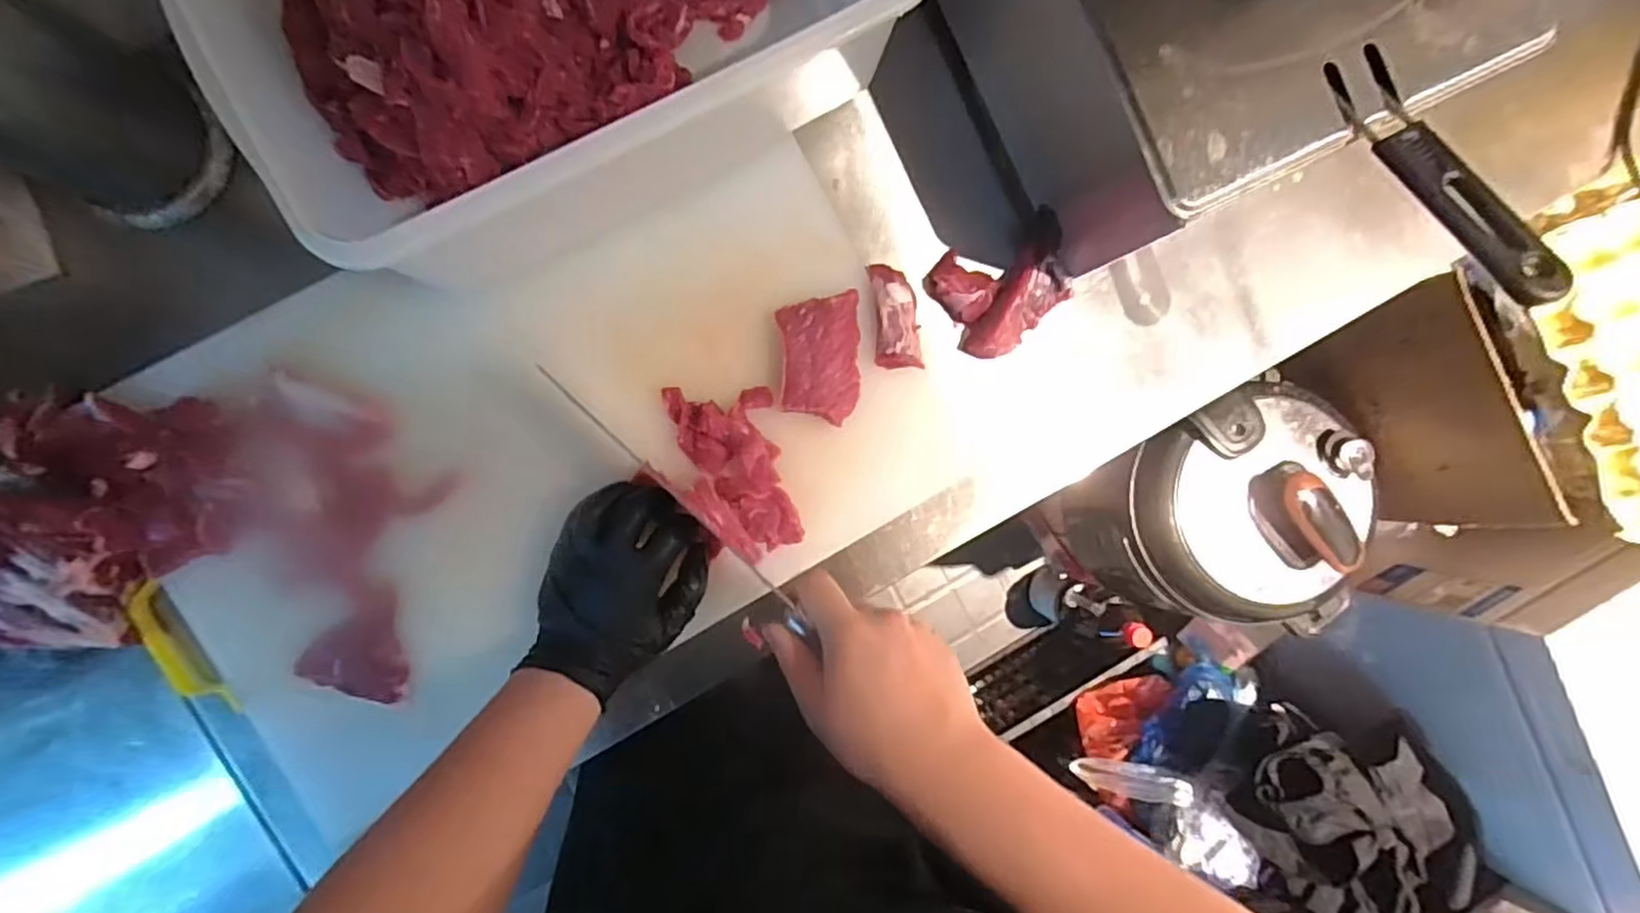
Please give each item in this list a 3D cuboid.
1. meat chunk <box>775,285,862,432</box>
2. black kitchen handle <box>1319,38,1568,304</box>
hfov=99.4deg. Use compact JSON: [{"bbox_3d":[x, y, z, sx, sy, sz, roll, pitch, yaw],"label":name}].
[{"bbox_3d":[0.001,-0.072,0.514,0.059,0.027,0.091,-4,93,-8],"label":"meat chunk"},{"bbox_3d":[0.346,-0.157,0.389,0.040,0.014,0.169,-27,75,-6],"label":"black kitchen handle"}]

